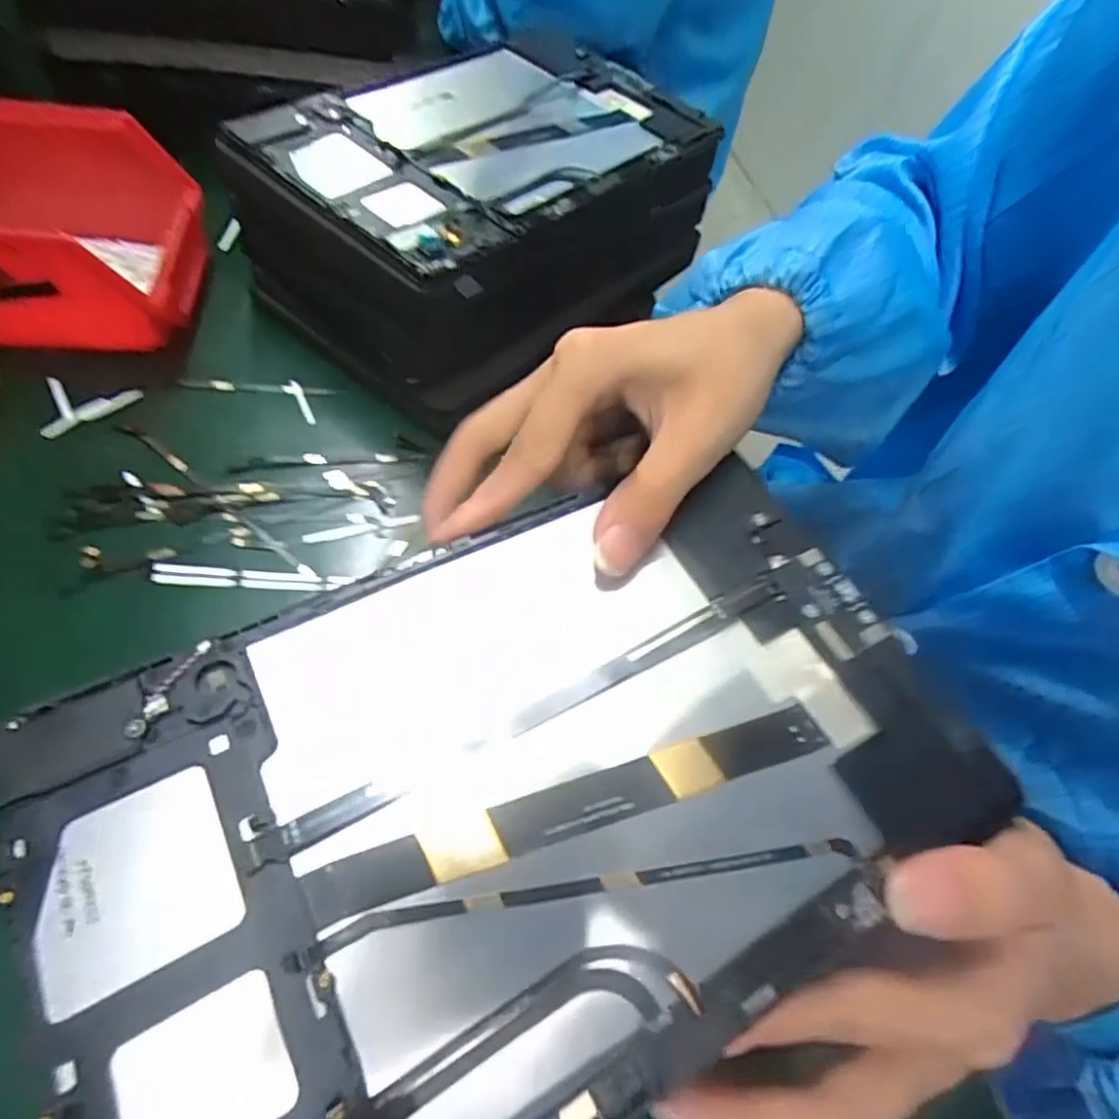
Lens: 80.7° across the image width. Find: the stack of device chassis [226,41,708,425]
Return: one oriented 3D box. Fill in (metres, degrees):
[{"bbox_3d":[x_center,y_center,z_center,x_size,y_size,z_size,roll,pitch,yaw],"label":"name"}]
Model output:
[{"bbox_3d":[-0.038,-0.200,0.390,0.164,0.098,0.246,41,61,13],"label":"stack of device chassis"}]

